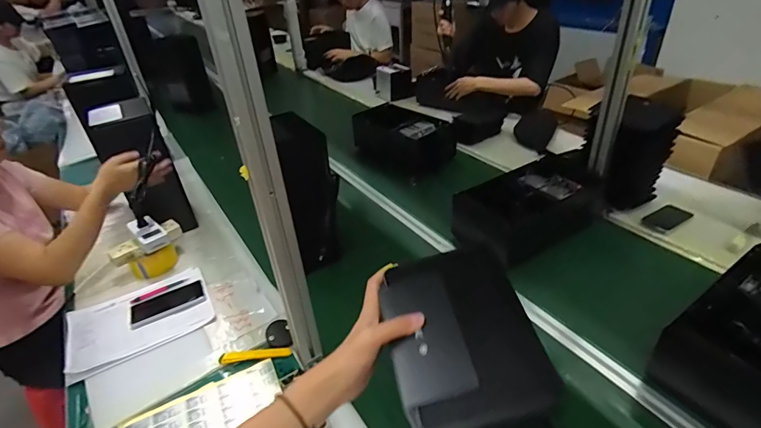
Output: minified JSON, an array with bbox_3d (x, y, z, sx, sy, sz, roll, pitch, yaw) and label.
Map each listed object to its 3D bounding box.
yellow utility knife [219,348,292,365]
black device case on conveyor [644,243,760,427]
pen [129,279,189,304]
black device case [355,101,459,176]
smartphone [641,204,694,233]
[{"bbox_3d":[-0.251,0.284,0.849,0.140,0.007,0.021,-6,34,-2],"label":"yellow utility knife"},{"bbox_3d":[0.667,0.210,0.719,0.397,0.129,0.219,-25,39,-27],"label":"black device case on conveyor"},{"bbox_3d":[-0.535,0.186,1.024,0.129,0.012,0.018,-20,37,-21],"label":"pen"},{"bbox_3d":[0.072,-0.281,1.537,0.362,0.151,0.211,21,42,33],"label":"black device case"},{"bbox_3d":[0.760,0.011,1.118,0.134,0.008,0.072,-23,38,-24],"label":"smartphone"}]

